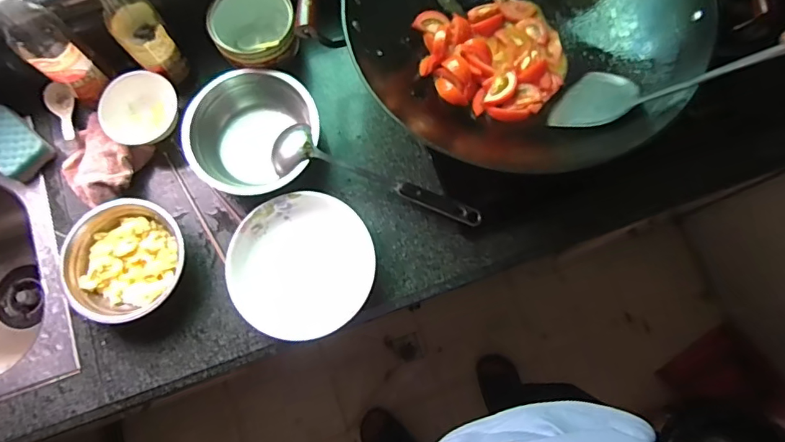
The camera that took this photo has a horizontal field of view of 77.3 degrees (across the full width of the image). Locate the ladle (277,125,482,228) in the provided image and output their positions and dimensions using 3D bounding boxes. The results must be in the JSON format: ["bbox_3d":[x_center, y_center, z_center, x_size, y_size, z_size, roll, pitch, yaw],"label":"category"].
[{"bbox_3d":[-0.029,-0.051,0.716,0.318,0.060,0.077,25,79,7],"label":"ladle"}]

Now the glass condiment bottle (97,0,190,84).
[{"bbox_3d":[-0.349,-0.267,0.662,0.063,0.216,0.058,-40,79,-7],"label":"glass condiment bottle"}]

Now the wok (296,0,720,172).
[{"bbox_3d":[0.172,-0.280,0.670,0.452,0.136,0.425,39,81,10],"label":"wok"}]

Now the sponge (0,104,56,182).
[{"bbox_3d":[-0.588,-0.119,0.756,0.114,0.030,0.072,43,81,10],"label":"sponge"}]

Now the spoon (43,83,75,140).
[{"bbox_3d":[-0.522,-0.174,0.774,0.038,0.020,0.123,-31,63,-6],"label":"spoon"}]

